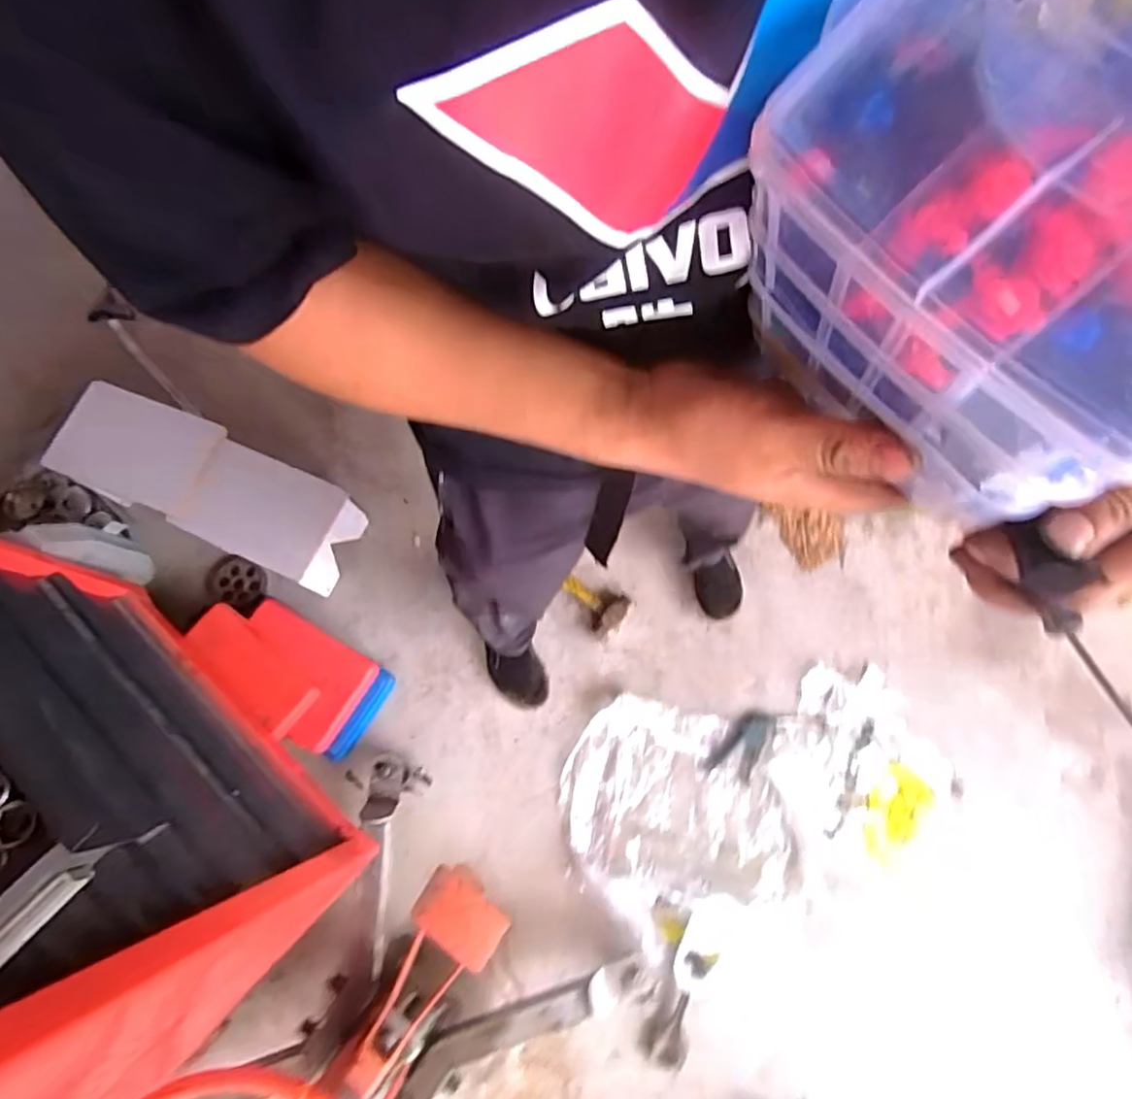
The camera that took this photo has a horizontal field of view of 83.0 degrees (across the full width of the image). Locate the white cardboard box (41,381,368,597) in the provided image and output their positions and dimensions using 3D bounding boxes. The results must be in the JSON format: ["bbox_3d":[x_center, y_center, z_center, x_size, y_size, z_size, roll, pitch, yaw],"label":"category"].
[{"bbox_3d":[-0.720,-0.127,1.296,0.555,0.180,0.204,22,76,8],"label":"white cardboard box"}]

